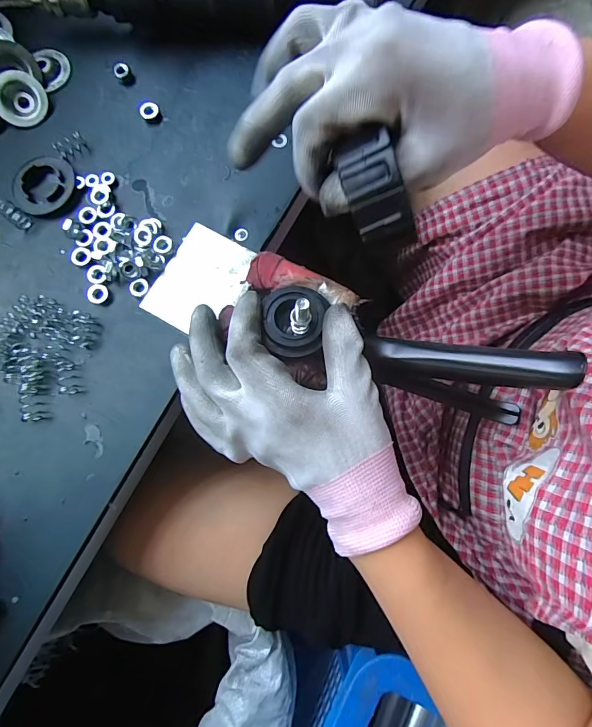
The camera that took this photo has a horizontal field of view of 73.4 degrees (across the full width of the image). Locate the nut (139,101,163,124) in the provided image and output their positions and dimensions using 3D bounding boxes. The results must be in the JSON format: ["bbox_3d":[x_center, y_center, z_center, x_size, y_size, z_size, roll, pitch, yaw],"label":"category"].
[{"bbox_3d":[-0.113,-0.193,0.306,0.015,0.006,0.015,-17,80,-3],"label":"nut"}]

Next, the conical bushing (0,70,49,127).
[{"bbox_3d":[-0.213,-0.204,0.307,0.039,0.005,0.037,-1,100,-8],"label":"conical bushing"}]

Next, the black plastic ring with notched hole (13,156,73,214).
[{"bbox_3d":[-0.186,-0.132,0.292,0.039,0.005,0.046,13,80,3],"label":"black plastic ring with notched hole"}]

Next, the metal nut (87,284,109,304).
[{"bbox_3d":[-0.139,-0.049,0.279,0.013,0.006,0.014,0,80,0],"label":"metal nut"}]

